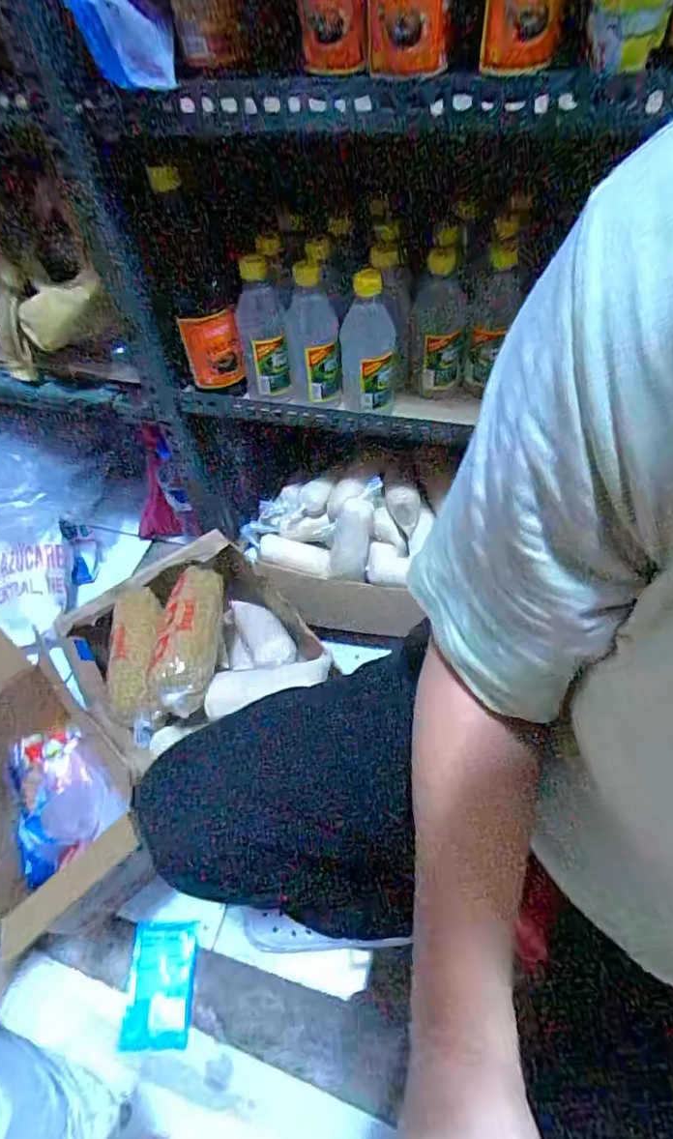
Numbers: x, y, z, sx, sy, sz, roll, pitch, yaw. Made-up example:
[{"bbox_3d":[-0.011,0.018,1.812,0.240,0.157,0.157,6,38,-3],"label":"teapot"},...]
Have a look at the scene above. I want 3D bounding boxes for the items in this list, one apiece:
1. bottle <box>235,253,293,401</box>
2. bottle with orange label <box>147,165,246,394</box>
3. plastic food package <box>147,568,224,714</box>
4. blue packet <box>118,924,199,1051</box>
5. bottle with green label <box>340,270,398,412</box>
[{"bbox_3d":[-0.092,-0.291,0.664,0.068,0.156,0.052,-8,54,-1],"label":"bottle"},{"bbox_3d":[-0.163,-0.328,0.631,0.068,0.243,0.063,-16,55,-7],"label":"bottle with orange label"},{"bbox_3d":[-0.190,0.076,0.692,0.075,0.054,0.201,-5,54,1],"label":"plastic food package"},{"bbox_3d":[-0.220,0.520,0.681,0.081,0.008,0.126,-3,54,2],"label":"blue packet"},{"bbox_3d":[0.036,-0.258,0.631,0.065,0.157,0.041,-4,54,2],"label":"bottle with green label"}]

